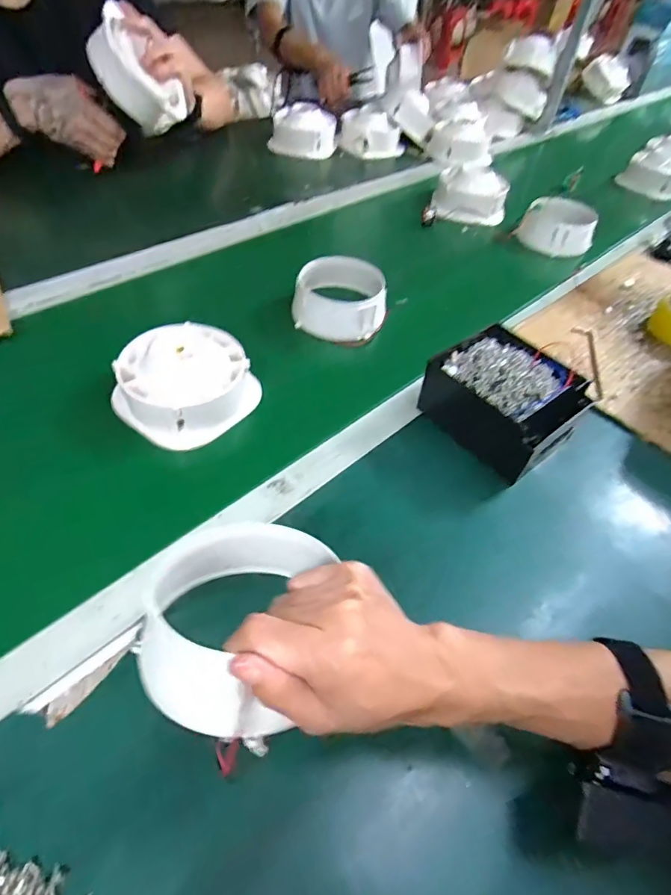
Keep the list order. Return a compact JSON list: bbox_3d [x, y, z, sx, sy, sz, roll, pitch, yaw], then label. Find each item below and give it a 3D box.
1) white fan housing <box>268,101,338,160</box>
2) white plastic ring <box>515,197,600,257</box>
[{"bbox_3d":[-0.067,-0.679,1.031,0.143,0.077,0.109,-2,49,-5],"label":"white fan housing"},{"bbox_3d":[0.393,-0.389,0.856,0.126,0.064,0.059,19,51,13],"label":"white plastic ring"}]

